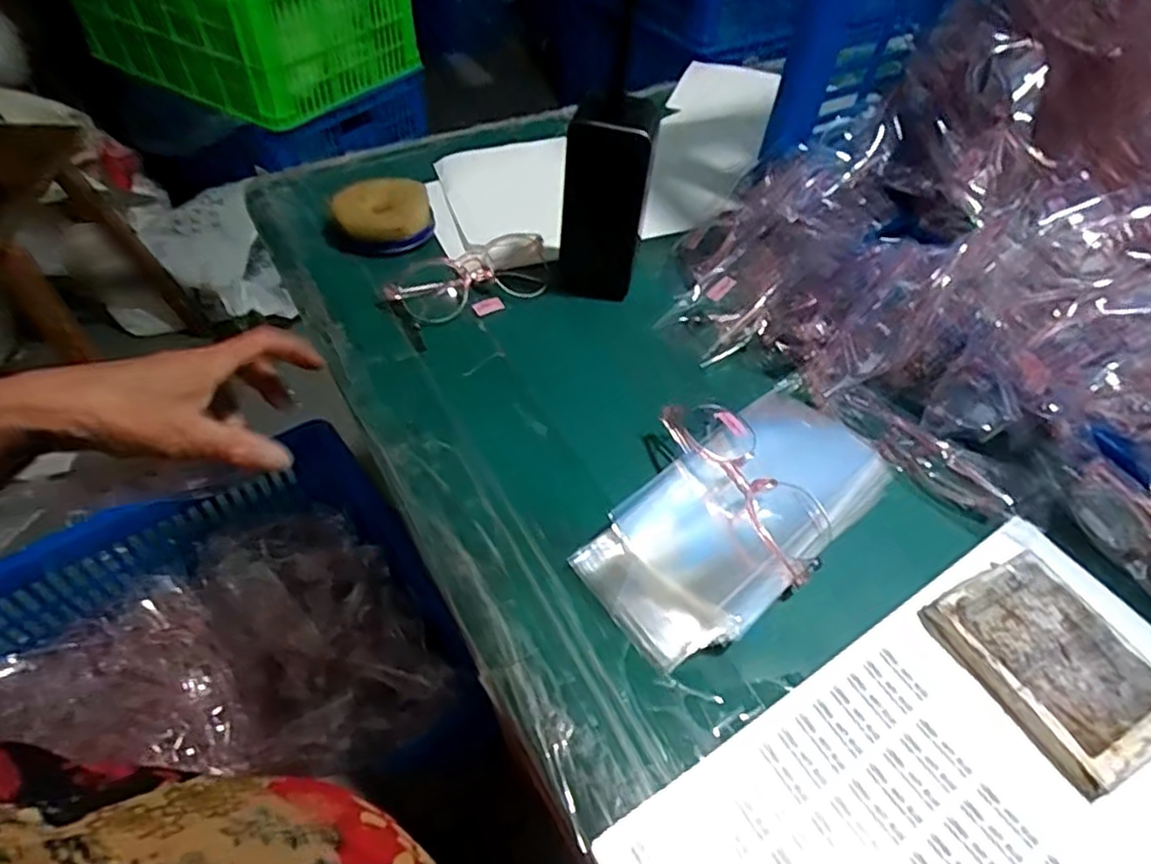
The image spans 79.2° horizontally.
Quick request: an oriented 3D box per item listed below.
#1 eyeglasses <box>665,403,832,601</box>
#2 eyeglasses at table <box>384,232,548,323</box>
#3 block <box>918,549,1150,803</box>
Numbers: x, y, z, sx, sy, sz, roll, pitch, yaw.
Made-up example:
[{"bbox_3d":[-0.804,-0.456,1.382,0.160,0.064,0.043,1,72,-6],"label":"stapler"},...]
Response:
[{"bbox_3d":[0.103,0.029,0.399,0.048,0.025,0.121,-24,56,-21],"label":"eyeglasses"},{"bbox_3d":[-0.070,-0.110,0.501,0.117,0.029,0.048,-28,58,-23],"label":"eyeglasses at table"},{"bbox_3d":[0.236,0.113,0.341,0.079,0.011,0.099,-21,55,-19],"label":"block"}]

